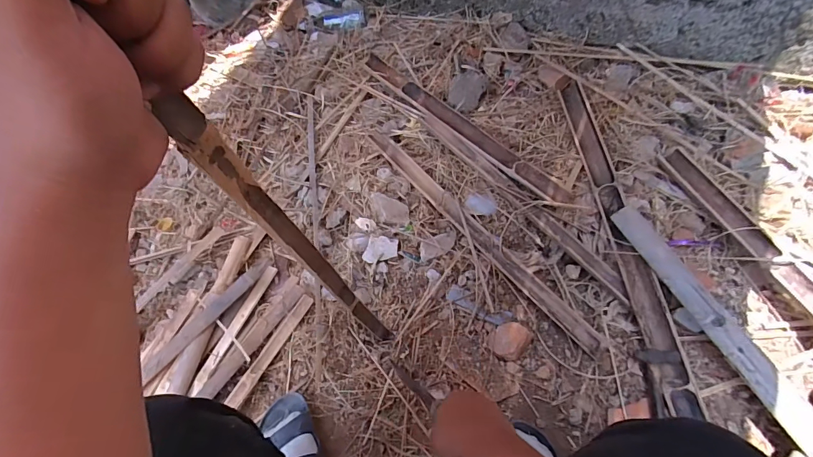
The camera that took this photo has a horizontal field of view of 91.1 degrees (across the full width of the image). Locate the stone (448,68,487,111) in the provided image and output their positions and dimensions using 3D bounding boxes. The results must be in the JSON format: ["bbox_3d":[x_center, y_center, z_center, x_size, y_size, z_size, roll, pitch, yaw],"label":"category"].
[{"bbox_3d":[0.164,-0.376,1.081,0.089,0.025,0.150,11,59,8],"label":"stone"}]

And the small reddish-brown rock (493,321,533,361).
[{"bbox_3d":[0.197,0.211,0.755,0.059,0.025,0.072,34,65,20],"label":"small reddish-brown rock"}]

